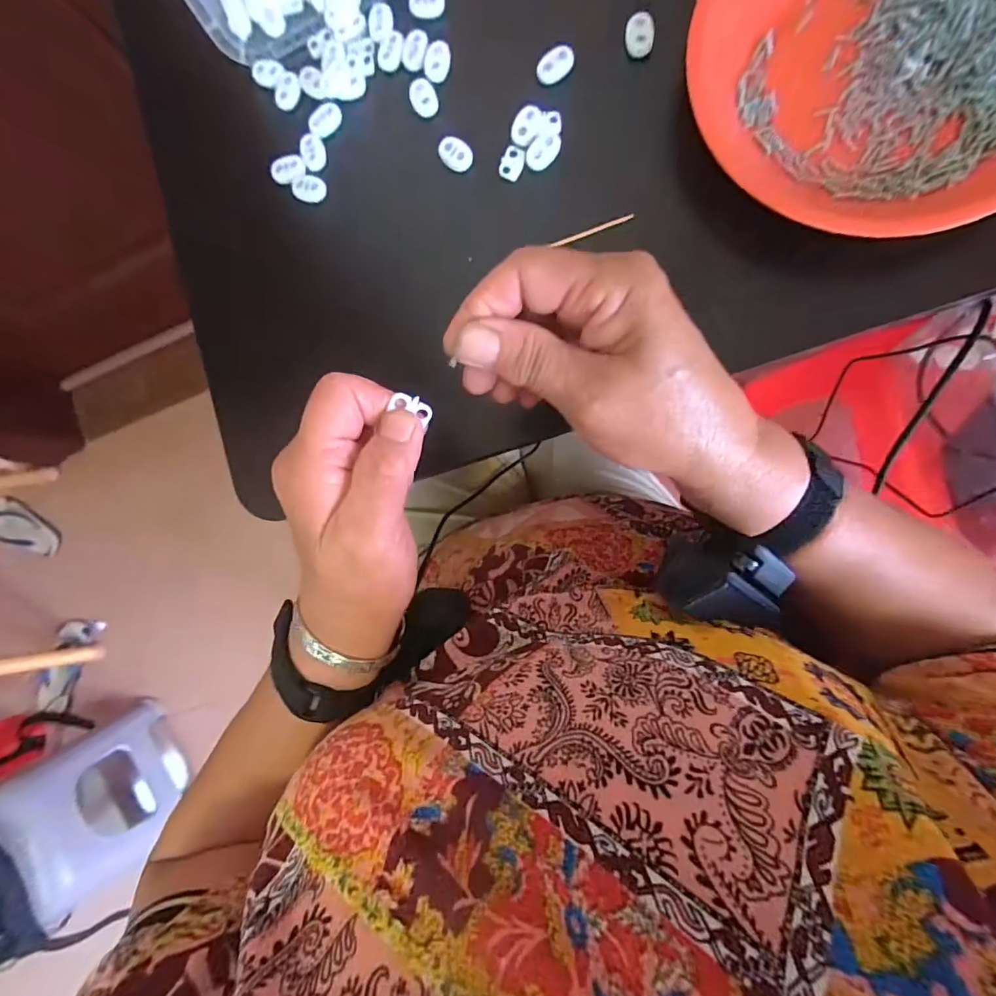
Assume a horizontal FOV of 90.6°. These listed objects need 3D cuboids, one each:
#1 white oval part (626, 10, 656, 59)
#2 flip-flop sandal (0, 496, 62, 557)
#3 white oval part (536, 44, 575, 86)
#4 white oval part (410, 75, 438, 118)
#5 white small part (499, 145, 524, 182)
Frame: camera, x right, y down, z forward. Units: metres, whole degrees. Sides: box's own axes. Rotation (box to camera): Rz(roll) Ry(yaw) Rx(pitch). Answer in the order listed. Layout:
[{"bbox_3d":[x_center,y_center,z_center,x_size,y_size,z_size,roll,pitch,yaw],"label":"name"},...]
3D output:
[{"bbox_3d":[0.081,-0.265,0.281,0.016,0.004,0.019,6,126,3],"label":"white oval part"},{"bbox_3d":[-1.207,0.077,1.250,0.219,0.036,0.095,18,91,9],"label":"flip-flop sandal"},{"bbox_3d":[0.034,-0.256,0.291,0.023,0.007,0.014,-32,84,7],"label":"white oval part"},{"bbox_3d":[-0.046,-0.248,0.305,0.015,0.008,0.020,-30,84,7],"label":"white oval part"},{"bbox_3d":[0.009,-0.201,0.297,0.013,0.005,0.019,22,92,9],"label":"white small part"}]

